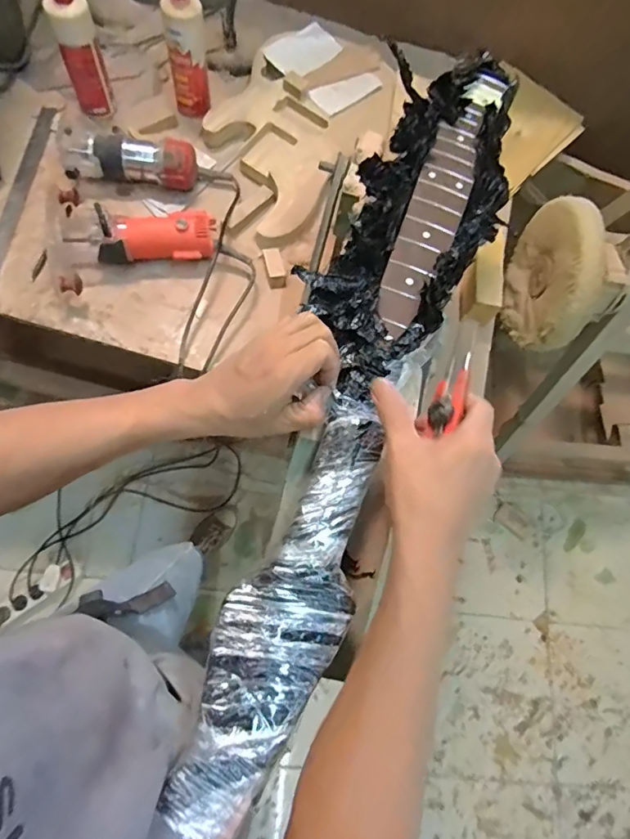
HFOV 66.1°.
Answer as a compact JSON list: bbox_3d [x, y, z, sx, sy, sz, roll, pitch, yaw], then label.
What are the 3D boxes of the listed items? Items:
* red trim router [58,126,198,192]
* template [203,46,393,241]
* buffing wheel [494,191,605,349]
[{"bbox_3d":[-0.322,-0.448,0.851,0.218,0.080,0.071,0,72,-7],"label":"red trim router"},{"bbox_3d":[-0.033,-0.562,0.933,0.289,0.036,0.473,30,71,3],"label":"template"},{"bbox_3d":[0.436,-0.264,0.899,0.062,0.274,0.259,4,72,-5],"label":"buffing wheel"}]

